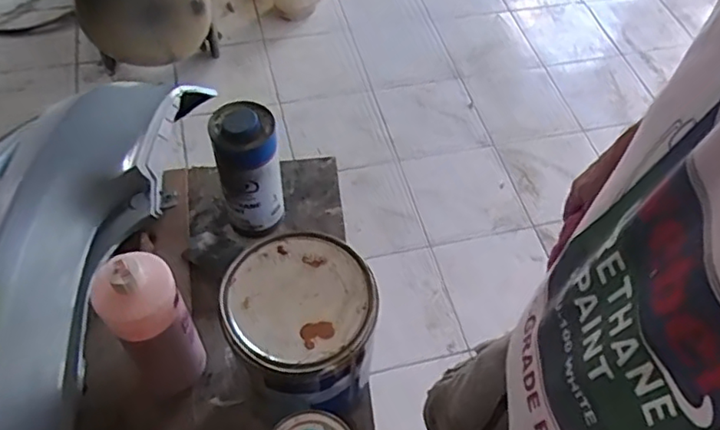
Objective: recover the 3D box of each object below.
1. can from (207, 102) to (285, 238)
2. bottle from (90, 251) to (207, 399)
[{"bbox_3d":[-0.154,-0.056,0.843,0.080,0.206,0.080,1,55,-2],"label":"can"},{"bbox_3d":[-0.231,0.121,0.677,0.077,0.251,0.071,-28,61,-21],"label":"bottle"}]

